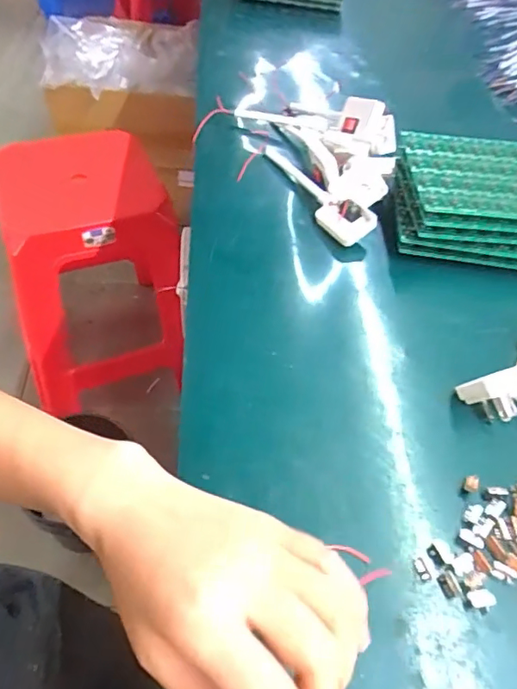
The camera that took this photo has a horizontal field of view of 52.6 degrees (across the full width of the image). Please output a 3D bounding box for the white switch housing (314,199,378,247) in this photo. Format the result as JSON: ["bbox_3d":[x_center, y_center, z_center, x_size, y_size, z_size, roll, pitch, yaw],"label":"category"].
[{"bbox_3d":[0.078,-0.115,0.478,0.039,0.012,0.048,-47,72,6],"label":"white switch housing"}]

